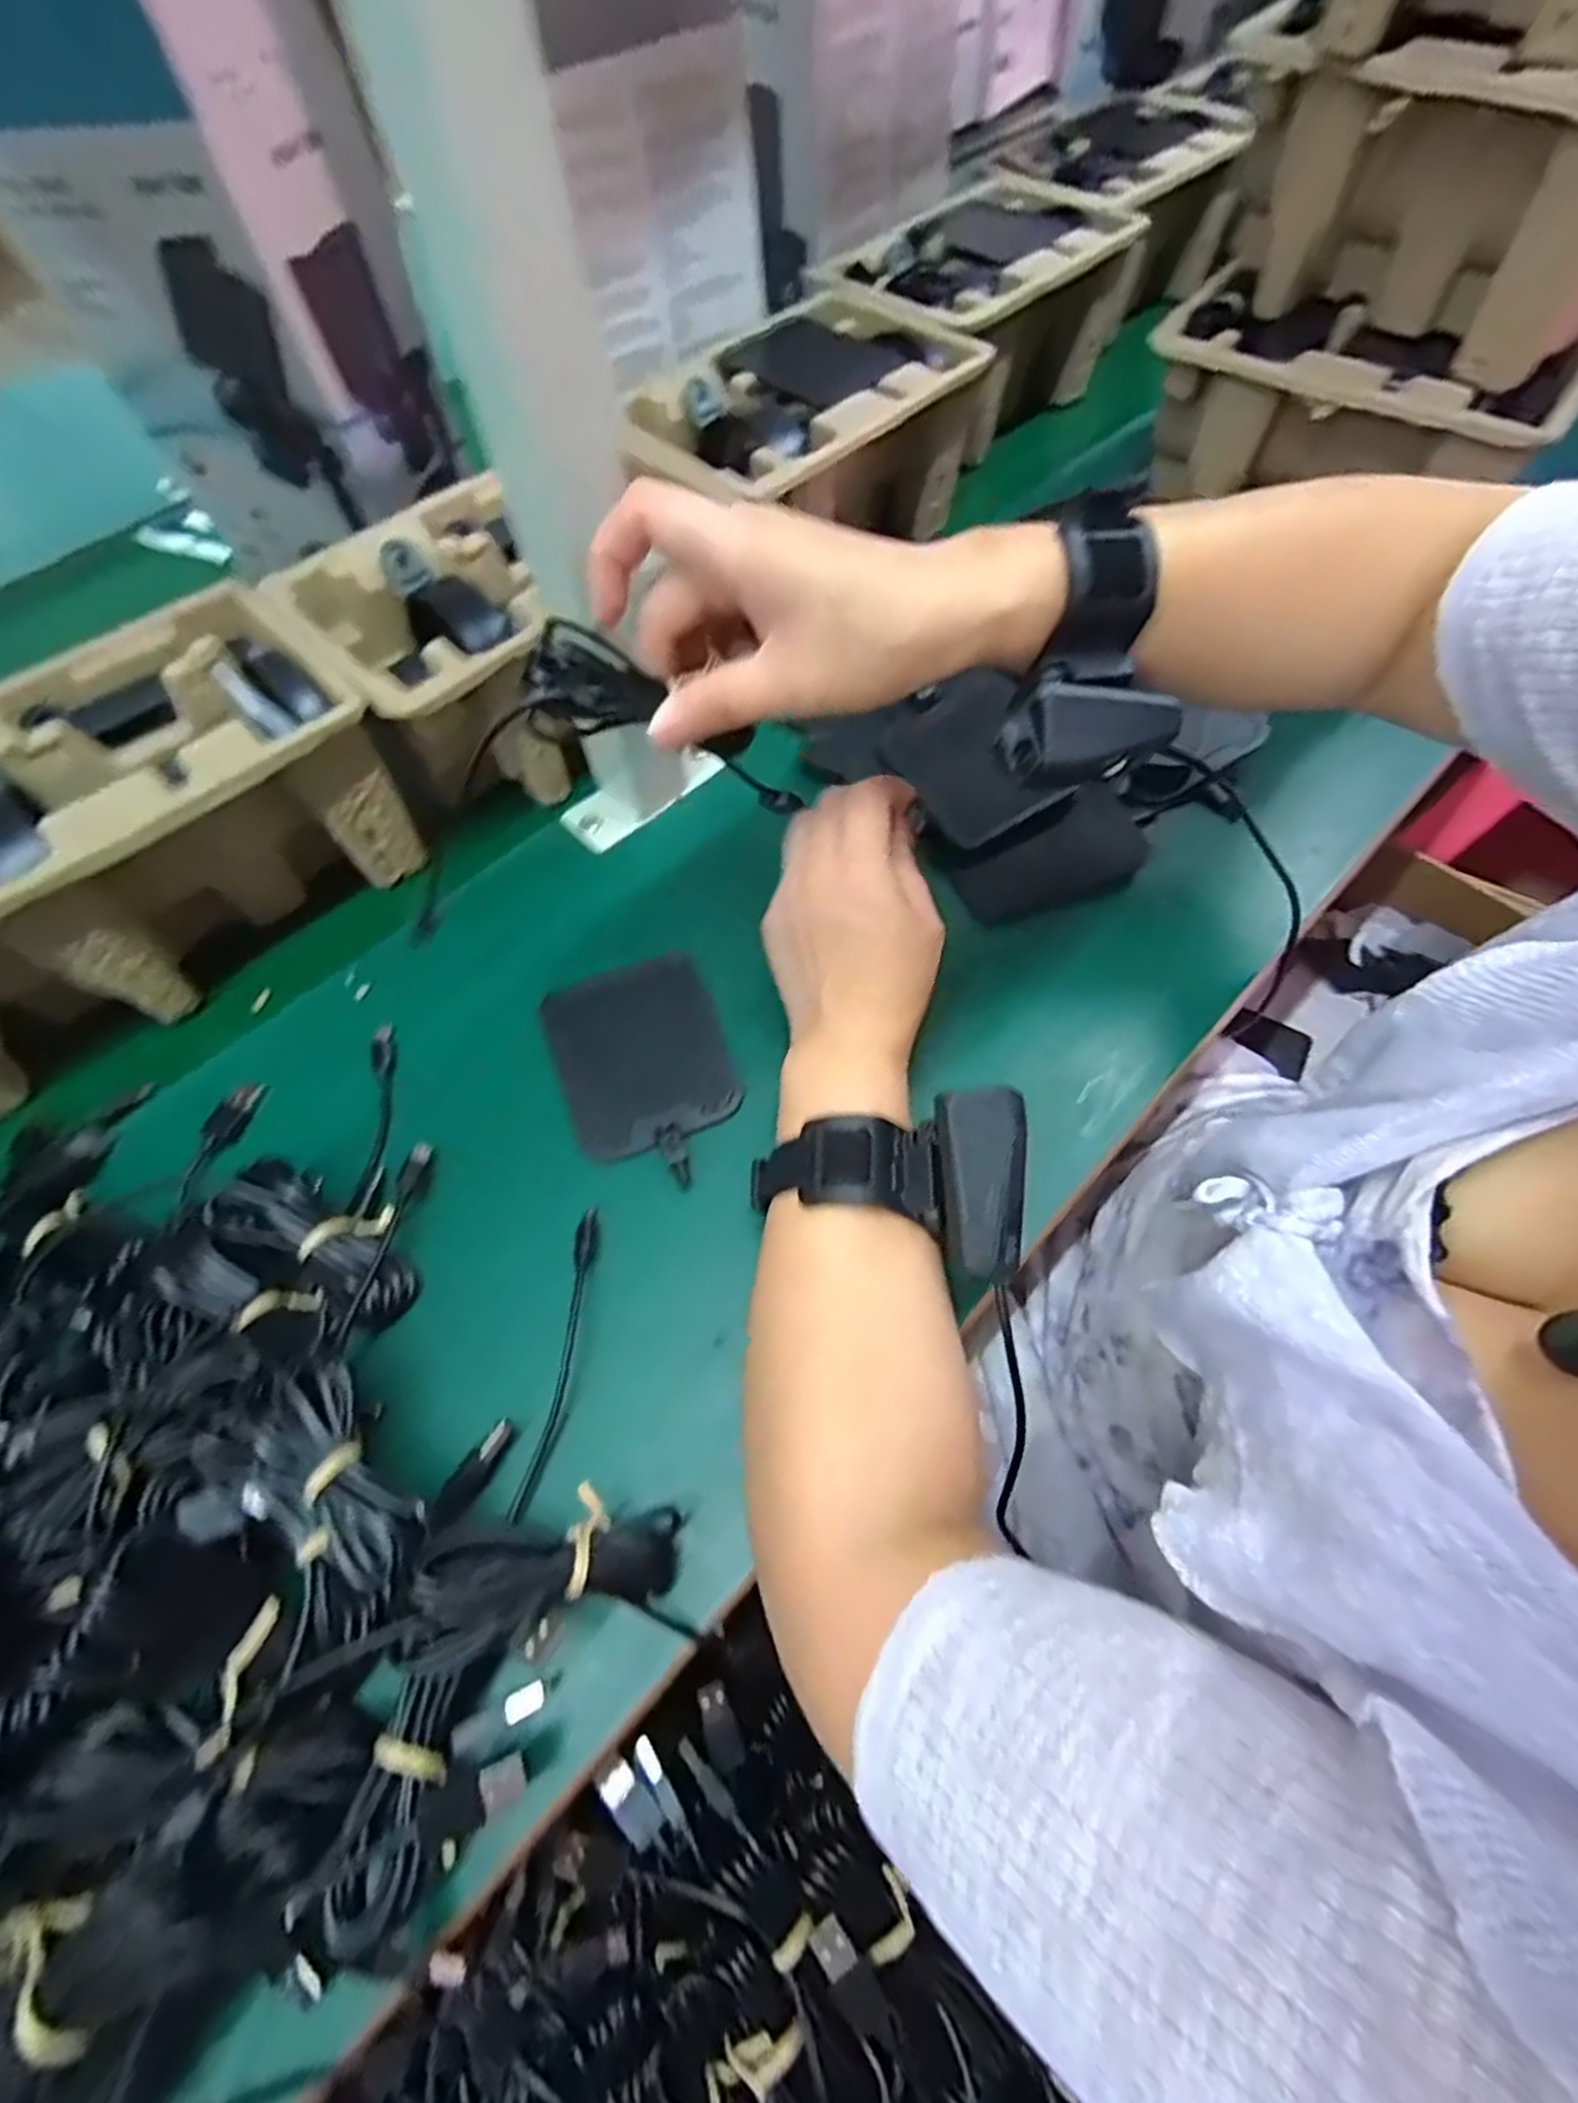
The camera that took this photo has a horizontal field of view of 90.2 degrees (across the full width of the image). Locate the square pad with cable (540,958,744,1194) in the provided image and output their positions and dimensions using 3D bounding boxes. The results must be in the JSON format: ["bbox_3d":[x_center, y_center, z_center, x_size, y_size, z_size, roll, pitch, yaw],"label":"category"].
[{"bbox_3d":[-0.070,0.005,0.385,0.081,0.018,0.129,-22,60,-9],"label":"square pad with cable"}]

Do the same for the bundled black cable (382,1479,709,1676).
[{"bbox_3d":[-0.078,0.176,0.264,0.090,0.020,0.044,5,55,-24],"label":"bundled black cable"}]

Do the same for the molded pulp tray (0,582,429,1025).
[{"bbox_3d":[-0.322,-0.113,0.396,0.216,0.103,0.142,-41,65,-19],"label":"molded pulp tray"}]

